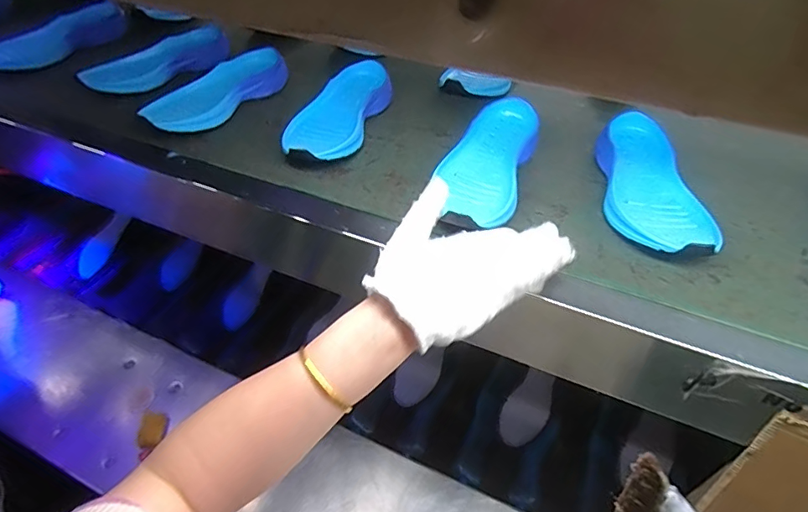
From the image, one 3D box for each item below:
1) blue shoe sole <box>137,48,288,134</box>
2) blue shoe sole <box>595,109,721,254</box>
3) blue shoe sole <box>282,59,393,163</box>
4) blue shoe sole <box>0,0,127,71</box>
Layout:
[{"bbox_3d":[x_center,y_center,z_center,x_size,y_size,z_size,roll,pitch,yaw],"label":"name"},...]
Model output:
[{"bbox_3d":[-0.256,-0.224,0.675,0.086,0.052,0.219,25,46,25],"label":"blue shoe sole"},{"bbox_3d":[0.258,-0.075,0.515,0.087,0.044,0.215,6,41,5],"label":"blue shoe sole"},{"bbox_3d":[-0.083,-0.184,0.636,0.086,0.042,0.231,11,41,11],"label":"blue shoe sole"},{"bbox_3d":[-0.600,-0.370,0.846,0.071,0.049,0.250,28,51,26],"label":"blue shoe sole"}]

